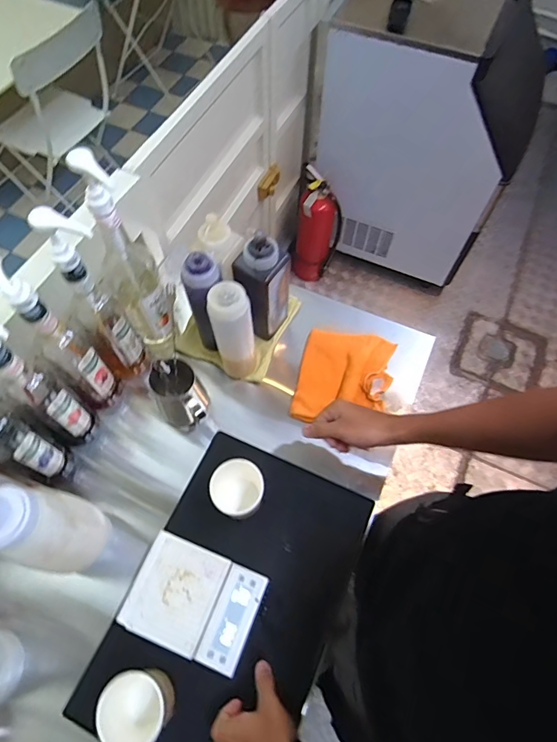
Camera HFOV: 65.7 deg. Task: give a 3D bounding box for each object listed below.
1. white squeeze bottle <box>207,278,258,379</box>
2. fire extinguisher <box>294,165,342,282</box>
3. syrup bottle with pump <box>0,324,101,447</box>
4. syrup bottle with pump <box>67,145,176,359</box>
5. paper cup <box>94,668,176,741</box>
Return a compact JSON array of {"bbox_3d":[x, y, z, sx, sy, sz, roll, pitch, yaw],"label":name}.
[{"bbox_3d":[-0.074,-0.063,0.735,0.071,0.214,0.062,-4,63,-3],"label":"white squeeze bottle"},{"bbox_3d":[0.163,-0.565,1.747,0.174,0.456,0.148,9,63,4],"label":"fire extinguisher"},{"bbox_3d":[-0.343,0.028,0.612,0.073,0.378,0.065,38,69,17],"label":"syrup bottle with pump"},{"bbox_3d":[-0.230,-0.148,0.696,0.086,0.413,0.070,-25,66,-13],"label":"syrup bottle with pump"},{"bbox_3d":[-0.181,0.428,0.551,0.082,0.073,0.076,0,63,-1],"label":"paper cup"}]

